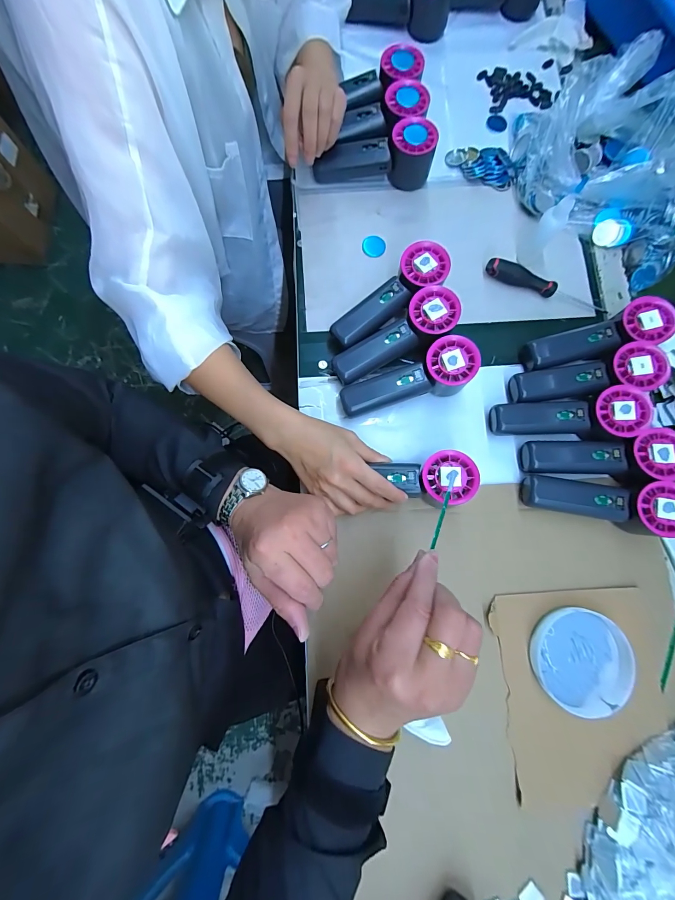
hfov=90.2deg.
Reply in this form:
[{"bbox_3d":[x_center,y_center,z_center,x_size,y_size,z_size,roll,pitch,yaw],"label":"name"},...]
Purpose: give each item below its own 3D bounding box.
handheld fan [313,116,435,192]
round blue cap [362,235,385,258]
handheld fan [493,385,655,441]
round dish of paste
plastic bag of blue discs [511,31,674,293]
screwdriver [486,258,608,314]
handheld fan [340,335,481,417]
[{"bbox_3d":[0.048,-0.383,0.440,0.151,0.054,0.057,2,80,0],"label":"handheld fan"},{"bbox_3d":[0.049,-0.272,0.448,0.031,0.005,0.031,0,80,0],"label":"round blue cap"},{"bbox_3d":[0.261,-0.036,0.388,0.156,0.053,0.051,-2,80,-1],"label":"handheld fan"},{"bbox_3d":[0.257,0.222,0.357,0.095,0.020,0.100,0,80,0],"label":"round dish of paste"},{"bbox_3d":[0.363,-0.356,0.420,0.225,0.095,0.249,-5,80,-1],"label":"plastic bag of blue discs"},{"bbox_3d":[0.271,-0.211,0.433,0.161,0.022,0.018,22,81,3],"label":"screwdriver"},{"bbox_3d":[0.079,-0.082,0.391,0.152,0.057,0.052,-13,80,-3],"label":"handheld fan"}]

